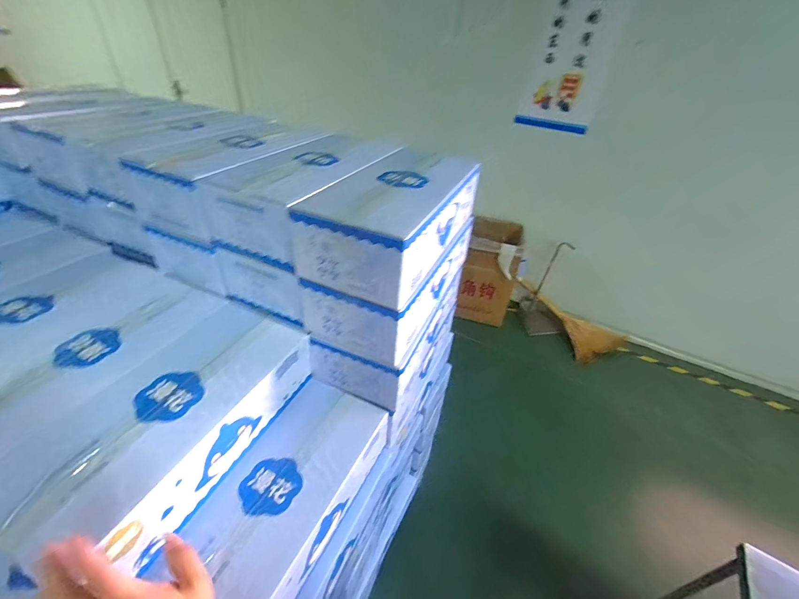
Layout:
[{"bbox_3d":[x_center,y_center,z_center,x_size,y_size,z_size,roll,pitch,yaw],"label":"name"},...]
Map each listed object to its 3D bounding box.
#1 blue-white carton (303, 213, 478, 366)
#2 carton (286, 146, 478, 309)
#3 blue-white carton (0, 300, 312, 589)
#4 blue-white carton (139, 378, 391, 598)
[{"bbox_3d":[0.008,-0.056,0.721,0.188,0.114,0.403,21,39,19],"label":"blue-white carton"},{"bbox_3d":[-0.003,-0.157,0.640,0.186,0.128,0.374,18,39,17],"label":"carton"},{"bbox_3d":[-0.332,0.175,0.534,0.190,0.102,0.403,18,39,16],"label":"blue-white carton"},{"bbox_3d":[-0.178,0.320,0.552,0.165,0.098,0.387,19,39,18],"label":"blue-white carton"}]

